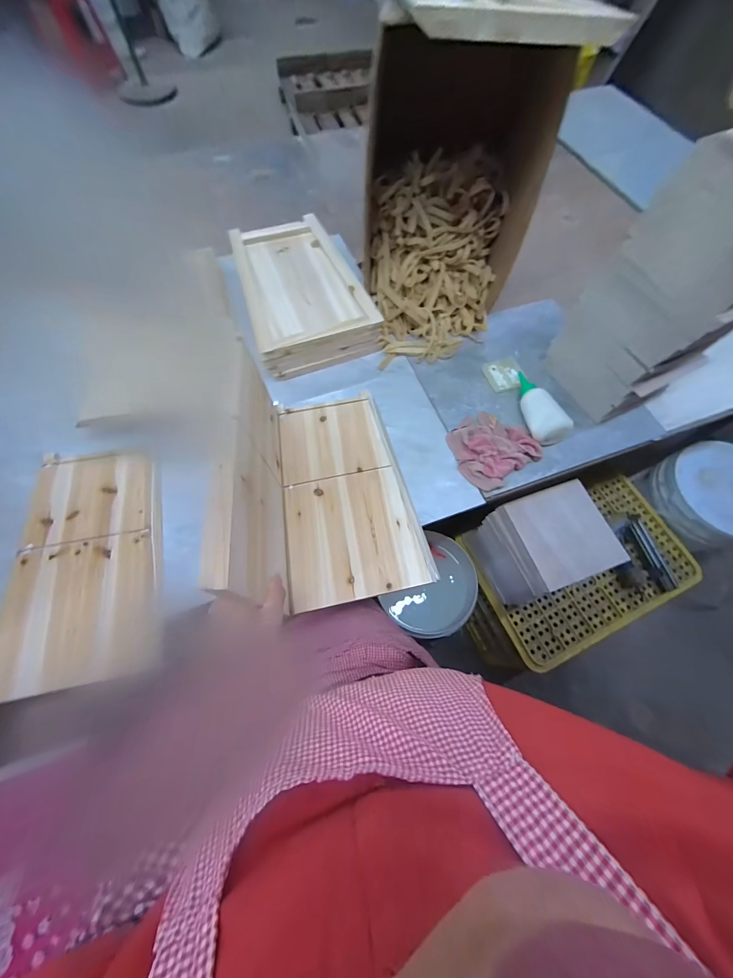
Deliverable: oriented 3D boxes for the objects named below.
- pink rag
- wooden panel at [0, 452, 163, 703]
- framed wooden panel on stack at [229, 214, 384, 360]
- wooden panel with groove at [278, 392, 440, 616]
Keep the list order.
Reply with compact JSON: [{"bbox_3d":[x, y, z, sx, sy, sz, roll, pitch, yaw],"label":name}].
[{"bbox_3d":[0.222,-0.079,0.603,0.140,0.028,0.133,-33,72,-13],"label":"pink rag"},{"bbox_3d":[-0.428,0.101,0.514,0.214,0.025,0.350,-10,69,-5],"label":"wooden panel"},{"bbox_3d":[-0.152,-0.442,0.702,0.248,0.030,0.369,-22,70,-8],"label":"framed wooden panel on stack"},{"bbox_3d":[-0.034,-0.002,0.565,0.212,0.024,0.355,-12,69,-4],"label":"wooden panel with groove"}]

